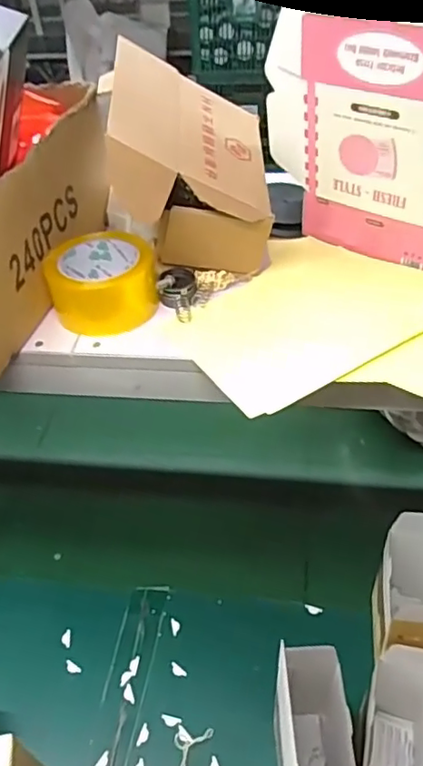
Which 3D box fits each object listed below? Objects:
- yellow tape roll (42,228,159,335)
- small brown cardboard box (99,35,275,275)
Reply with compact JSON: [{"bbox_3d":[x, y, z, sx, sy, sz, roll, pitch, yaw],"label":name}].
[{"bbox_3d":[-0.110,-0.107,0.594,0.106,0.065,0.103,-3,43,3],"label":"yellow tape roll"},{"bbox_3d":[-0.019,-0.229,0.602,0.146,0.161,0.198,-4,43,2],"label":"small brown cardboard box"}]

